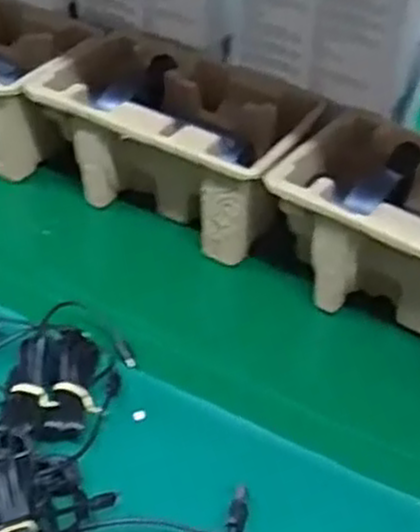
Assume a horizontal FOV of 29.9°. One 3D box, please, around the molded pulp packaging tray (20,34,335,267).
[{"bbox_3d":[-0.033,-0.111,0.703,0.235,0.101,0.149,24,44,20],"label":"molded pulp packaging tray"}]

